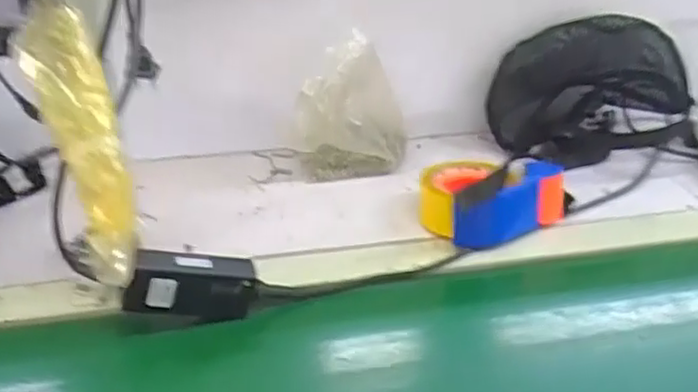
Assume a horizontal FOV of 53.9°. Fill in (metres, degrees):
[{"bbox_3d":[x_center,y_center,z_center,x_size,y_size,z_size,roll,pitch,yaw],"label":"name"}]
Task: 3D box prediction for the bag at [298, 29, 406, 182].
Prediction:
[{"bbox_3d":[0.005,-0.098,0.821,0.127,0.163,0.071,1,32,0],"label":"bag"}]

